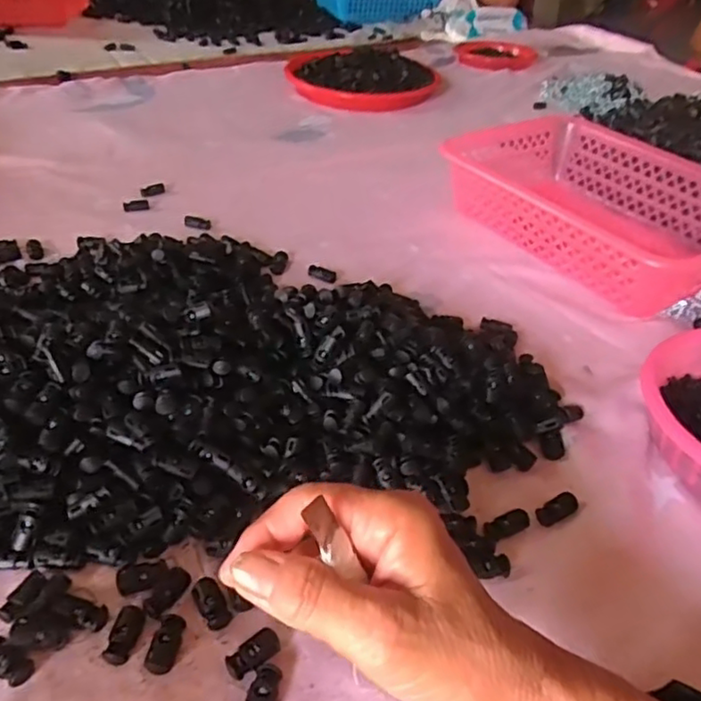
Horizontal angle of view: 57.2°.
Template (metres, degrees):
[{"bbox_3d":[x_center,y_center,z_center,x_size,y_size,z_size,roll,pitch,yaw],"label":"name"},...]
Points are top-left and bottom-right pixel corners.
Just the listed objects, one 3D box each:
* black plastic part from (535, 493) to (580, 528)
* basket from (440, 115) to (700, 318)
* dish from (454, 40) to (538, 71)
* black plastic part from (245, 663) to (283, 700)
[{"bbox_3d":[0.131,0.100,0.407,0.032,0.008,0.014,-20,44,-26],"label":"black plastic part"},{"bbox_3d":[0.254,-0.151,0.670,0.196,0.078,0.306,-22,45,-28],"label":"basket"},{"bbox_3d":[0.277,-0.550,1.199,0.149,0.023,0.123,-12,41,-18],"label":"dish"},{"bbox_3d":[-0.043,0.166,0.310,0.014,0.007,0.029,11,39,11],"label":"black plastic part"}]

